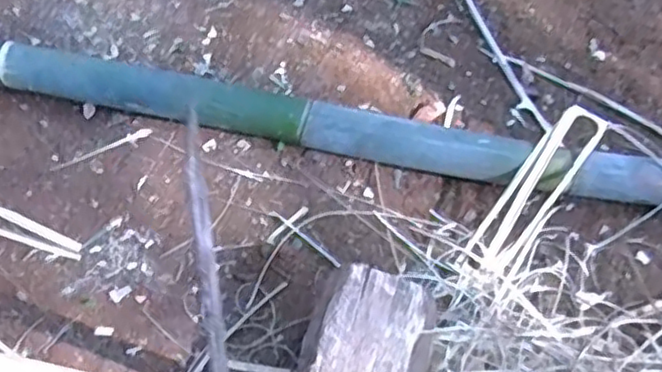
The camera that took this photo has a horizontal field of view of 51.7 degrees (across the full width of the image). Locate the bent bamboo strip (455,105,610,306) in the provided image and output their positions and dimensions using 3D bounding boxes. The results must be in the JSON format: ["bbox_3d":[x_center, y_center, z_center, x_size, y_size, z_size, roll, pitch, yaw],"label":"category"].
[{"bbox_3d":[0.275,0.009,0.924,0.072,0.024,0.310,31,71,17],"label":"bent bamboo strip"}]

